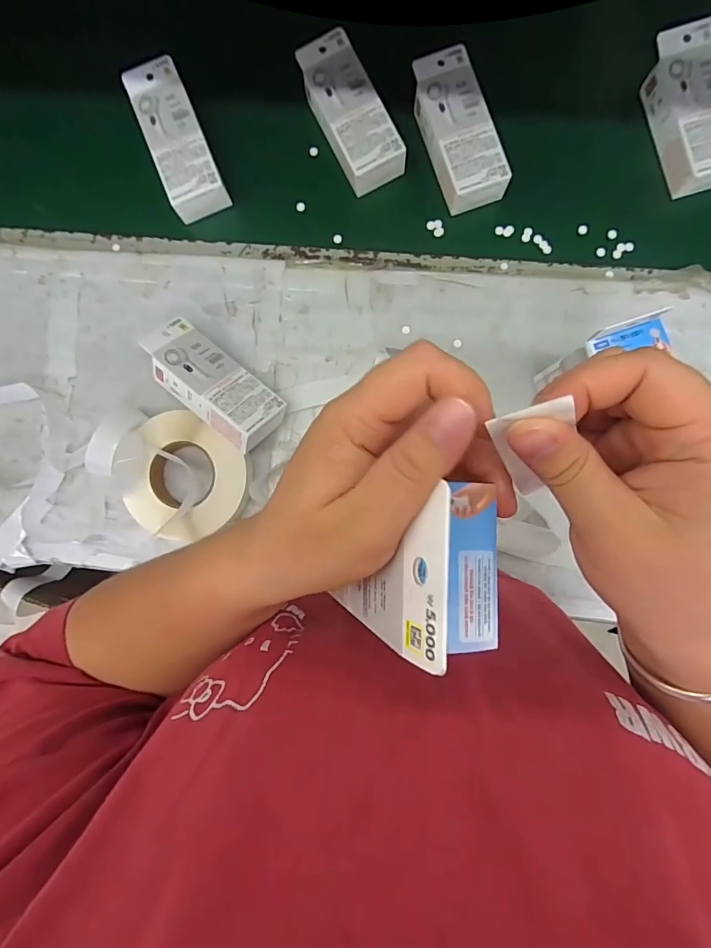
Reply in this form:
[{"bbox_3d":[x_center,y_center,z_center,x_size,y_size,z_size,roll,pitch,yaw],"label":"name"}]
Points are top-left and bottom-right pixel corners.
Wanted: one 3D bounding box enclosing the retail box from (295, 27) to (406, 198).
[{"bbox_3d":[-0.009,-0.449,0.566,0.072,0.050,0.174,-27,85,1],"label":"retail box"}]

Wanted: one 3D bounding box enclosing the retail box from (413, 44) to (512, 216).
[{"bbox_3d":[0.126,-0.418,0.557,0.073,0.051,0.176,-21,86,1],"label":"retail box"}]

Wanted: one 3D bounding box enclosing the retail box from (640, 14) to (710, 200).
[{"bbox_3d":[0.406,-0.437,0.545,0.071,0.053,0.183,-15,86,2],"label":"retail box"}]

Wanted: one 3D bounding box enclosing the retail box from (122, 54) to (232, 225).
[{"bbox_3d":[-0.225,-0.420,0.573,0.066,0.053,0.182,-23,86,1],"label":"retail box"}]

